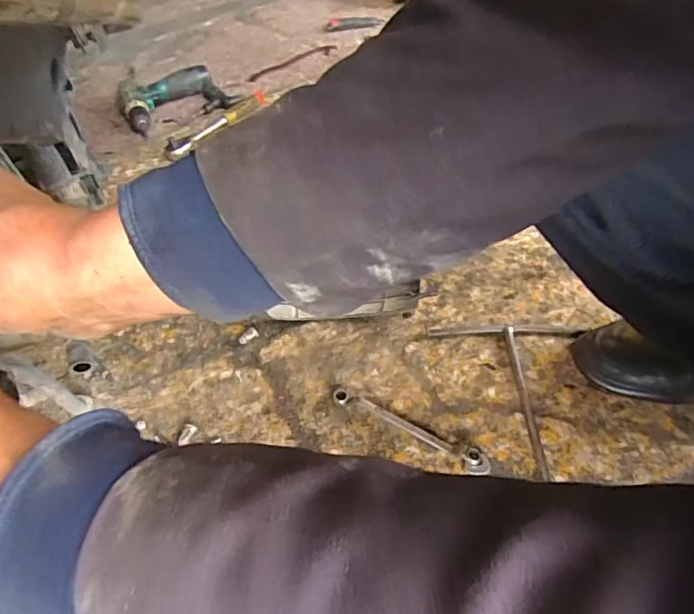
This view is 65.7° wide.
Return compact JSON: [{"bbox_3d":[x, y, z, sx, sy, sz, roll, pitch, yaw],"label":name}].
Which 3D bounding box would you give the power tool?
[{"bbox_3d":[-0.366,-0.439,1.125,0.217,0.054,0.206,-29,49,-21],"label":"power tool"}]

